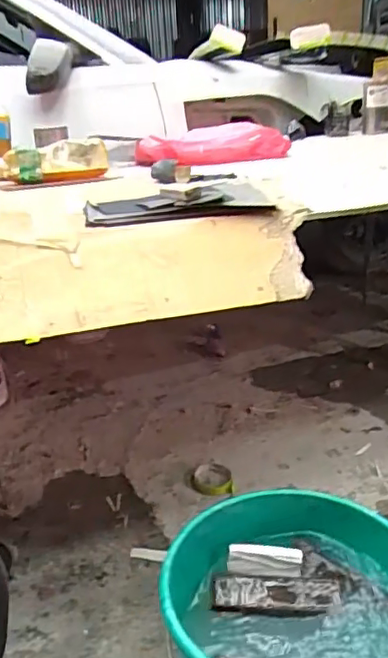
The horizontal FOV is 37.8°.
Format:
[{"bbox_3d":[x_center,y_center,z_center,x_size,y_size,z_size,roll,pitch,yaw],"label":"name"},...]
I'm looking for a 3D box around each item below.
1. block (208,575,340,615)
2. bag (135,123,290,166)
[{"bbox_3d":[0.094,0.310,0.660,0.144,0.020,0.046,1,23,8],"label":"block"},{"bbox_3d":[0.051,-0.550,1.697,0.455,0.093,0.229,-3,23,-2],"label":"bag"}]

